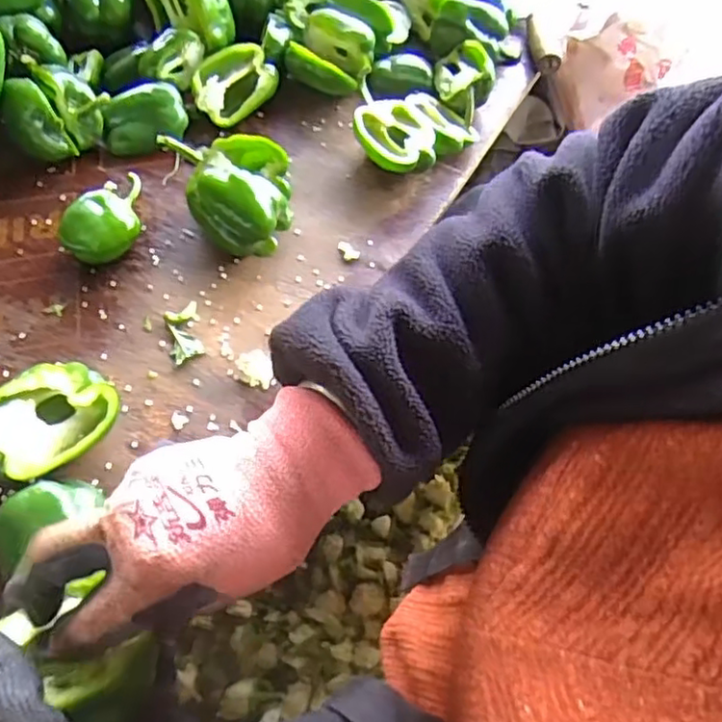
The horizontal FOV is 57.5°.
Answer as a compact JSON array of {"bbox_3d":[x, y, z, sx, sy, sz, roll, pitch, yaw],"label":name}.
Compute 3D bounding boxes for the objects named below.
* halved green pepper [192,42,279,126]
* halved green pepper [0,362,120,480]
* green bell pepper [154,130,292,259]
[{"bbox_3d":[-0.131,-0.289,0.683,0.068,0.043,0.078,32,61,14],"label":"halved green pepper"},{"bbox_3d":[-0.229,0.045,0.486,0.094,0.049,0.071,-36,67,-23],"label":"halved green pepper"},{"bbox_3d":[-0.113,-0.156,0.610,0.102,0.059,0.114,-18,61,-15],"label":"green bell pepper"}]

